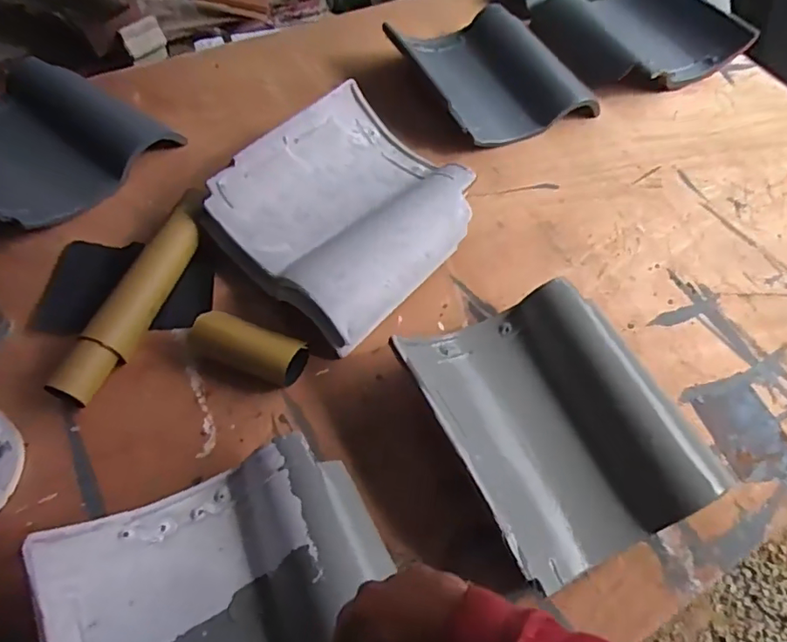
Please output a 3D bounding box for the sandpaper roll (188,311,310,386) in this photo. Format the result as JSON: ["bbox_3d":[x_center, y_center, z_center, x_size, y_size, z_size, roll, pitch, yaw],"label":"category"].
[{"bbox_3d":[-0.187,0.034,0.685,0.145,0.056,0.071,15,57,6],"label":"sandpaper roll"}]

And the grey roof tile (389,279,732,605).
[{"bbox_3d":[0.201,0.116,0.651,0.295,0.087,0.319,-24,62,-17],"label":"grey roof tile"}]

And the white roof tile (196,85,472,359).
[{"bbox_3d":[-0.072,-0.162,0.795,0.311,0.100,0.327,38,63,19],"label":"white roof tile"}]

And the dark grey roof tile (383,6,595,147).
[{"bbox_3d":[0.187,-0.481,1.029,0.302,0.078,0.322,-25,62,-18],"label":"dark grey roof tile"}]

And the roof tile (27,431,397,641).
[{"bbox_3d":[-0.135,0.293,0.494,0.289,0.074,0.313,-22,62,-16],"label":"roof tile"}]

